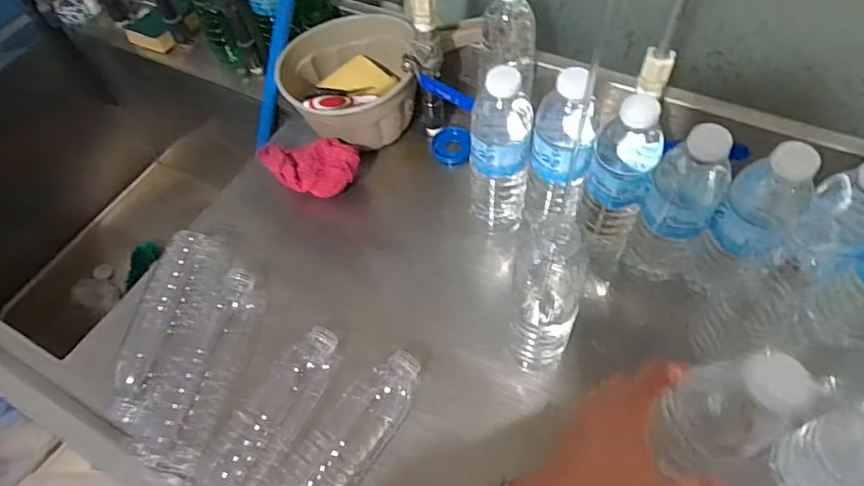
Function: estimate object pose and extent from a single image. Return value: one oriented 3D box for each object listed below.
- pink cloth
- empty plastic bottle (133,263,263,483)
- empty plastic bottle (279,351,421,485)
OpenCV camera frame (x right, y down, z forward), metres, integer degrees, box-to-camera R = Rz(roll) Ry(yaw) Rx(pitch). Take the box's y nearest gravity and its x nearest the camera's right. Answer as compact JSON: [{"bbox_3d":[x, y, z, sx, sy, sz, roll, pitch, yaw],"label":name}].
[{"bbox_3d":[-0.159,-0.098,0.687,0.136,0.043,0.068,3,57,7],"label":"pink cloth"},{"bbox_3d":[-0.232,0.122,0.569,0.062,0.055,0.212,4,57,7],"label":"empty plastic bottle"},{"bbox_3d":[-0.081,0.187,0.517,0.059,0.050,0.192,32,64,23],"label":"empty plastic bottle"}]

